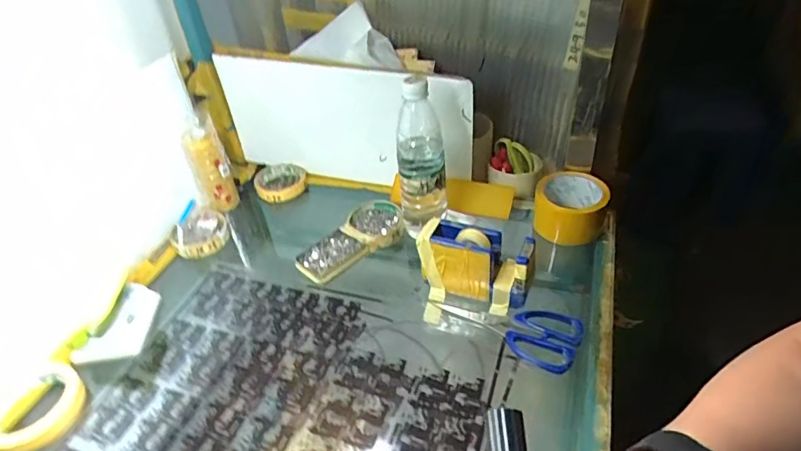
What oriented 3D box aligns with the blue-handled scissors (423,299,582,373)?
[{"bbox_3d":[0.121,0.110,0.594,0.172,0.014,0.081,20,46,30],"label":"blue-handled scissors"}]

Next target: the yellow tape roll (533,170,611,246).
[{"bbox_3d":[0.235,-0.024,0.712,0.096,0.066,0.097,5,40,15],"label":"yellow tape roll"}]

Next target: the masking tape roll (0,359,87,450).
[{"bbox_3d":[-0.395,0.194,0.557,0.082,0.025,0.097,-9,39,-3],"label":"masking tape roll"}]

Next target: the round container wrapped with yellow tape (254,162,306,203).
[{"bbox_3d":[-0.202,-0.072,0.870,0.080,0.033,0.096,-9,39,-3],"label":"round container wrapped with yellow tape"}]

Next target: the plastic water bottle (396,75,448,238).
[{"bbox_3d":[0.028,-0.083,0.668,0.064,0.218,0.054,-6,39,1],"label":"plastic water bottle"}]

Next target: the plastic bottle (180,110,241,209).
[{"bbox_3d":[-0.299,-0.093,0.806,0.059,0.139,0.056,-19,40,-14],"label":"plastic bottle"}]

